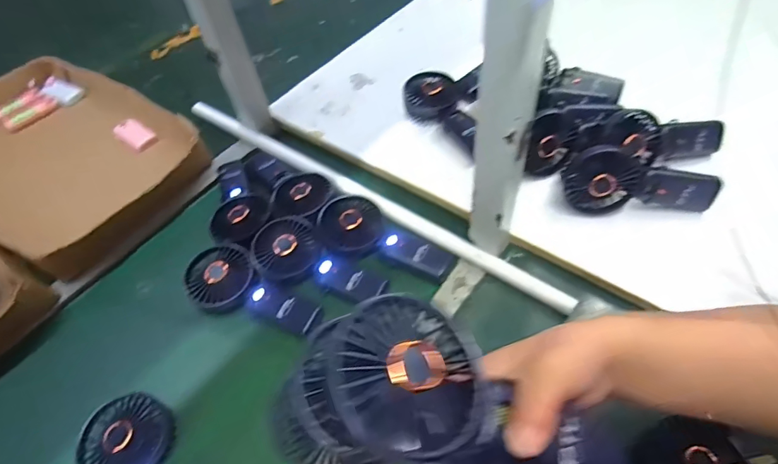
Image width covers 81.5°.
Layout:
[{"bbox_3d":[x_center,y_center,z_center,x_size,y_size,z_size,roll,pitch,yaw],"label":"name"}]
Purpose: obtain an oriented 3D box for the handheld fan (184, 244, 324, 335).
[{"bbox_3d":[-0.178,0.081,0.559,0.186,0.035,0.087,28,61,23],"label":"handheld fan"}]

